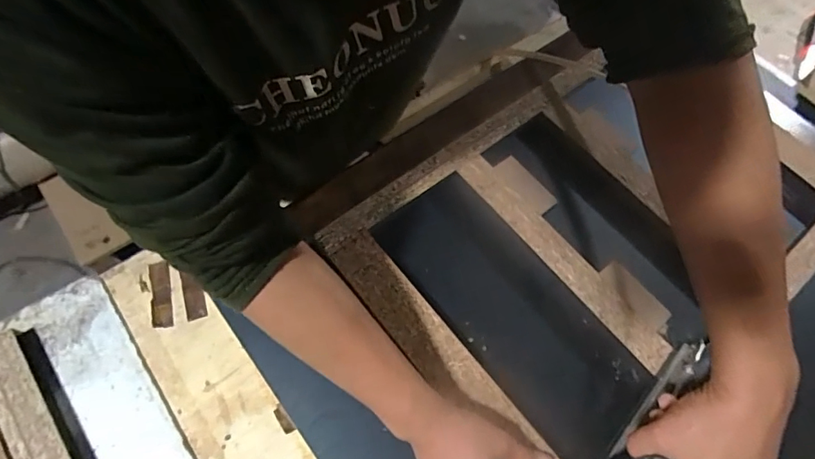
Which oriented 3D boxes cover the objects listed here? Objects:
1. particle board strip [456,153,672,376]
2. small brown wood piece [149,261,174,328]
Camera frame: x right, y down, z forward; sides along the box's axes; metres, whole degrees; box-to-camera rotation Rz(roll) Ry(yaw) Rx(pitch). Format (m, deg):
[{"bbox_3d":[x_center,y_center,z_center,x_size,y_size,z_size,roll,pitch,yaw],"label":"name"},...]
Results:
[{"bbox_3d":[0.163,0.029,0.506,0.039,0.023,0.286,-36,72,-19],"label":"particle board strip"},{"bbox_3d":[-0.264,0.069,0.491,0.020,0.004,0.076,-15,65,-11],"label":"small brown wood piece"}]

